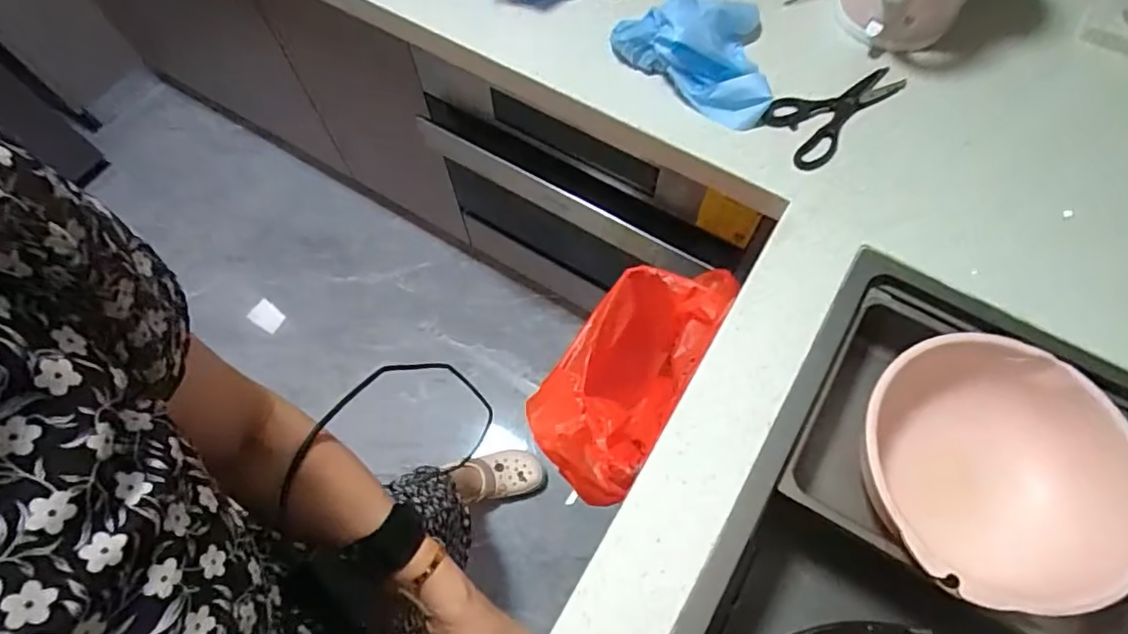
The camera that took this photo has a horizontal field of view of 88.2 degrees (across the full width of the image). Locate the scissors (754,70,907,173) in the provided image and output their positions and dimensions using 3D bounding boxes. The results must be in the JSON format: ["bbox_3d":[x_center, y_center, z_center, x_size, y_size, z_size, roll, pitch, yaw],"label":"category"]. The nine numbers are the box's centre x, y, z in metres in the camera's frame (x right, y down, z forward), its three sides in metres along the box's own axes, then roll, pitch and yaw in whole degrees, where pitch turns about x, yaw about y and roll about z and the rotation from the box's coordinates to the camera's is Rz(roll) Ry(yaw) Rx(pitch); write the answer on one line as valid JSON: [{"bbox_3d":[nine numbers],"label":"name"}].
[{"bbox_3d":[0.350,-0.281,0.769,0.102,0.018,0.214,41,74,17],"label":"scissors"}]

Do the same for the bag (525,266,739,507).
[{"bbox_3d":[0.087,0.079,0.799,0.140,0.239,0.339,31,71,14],"label":"bag"}]

